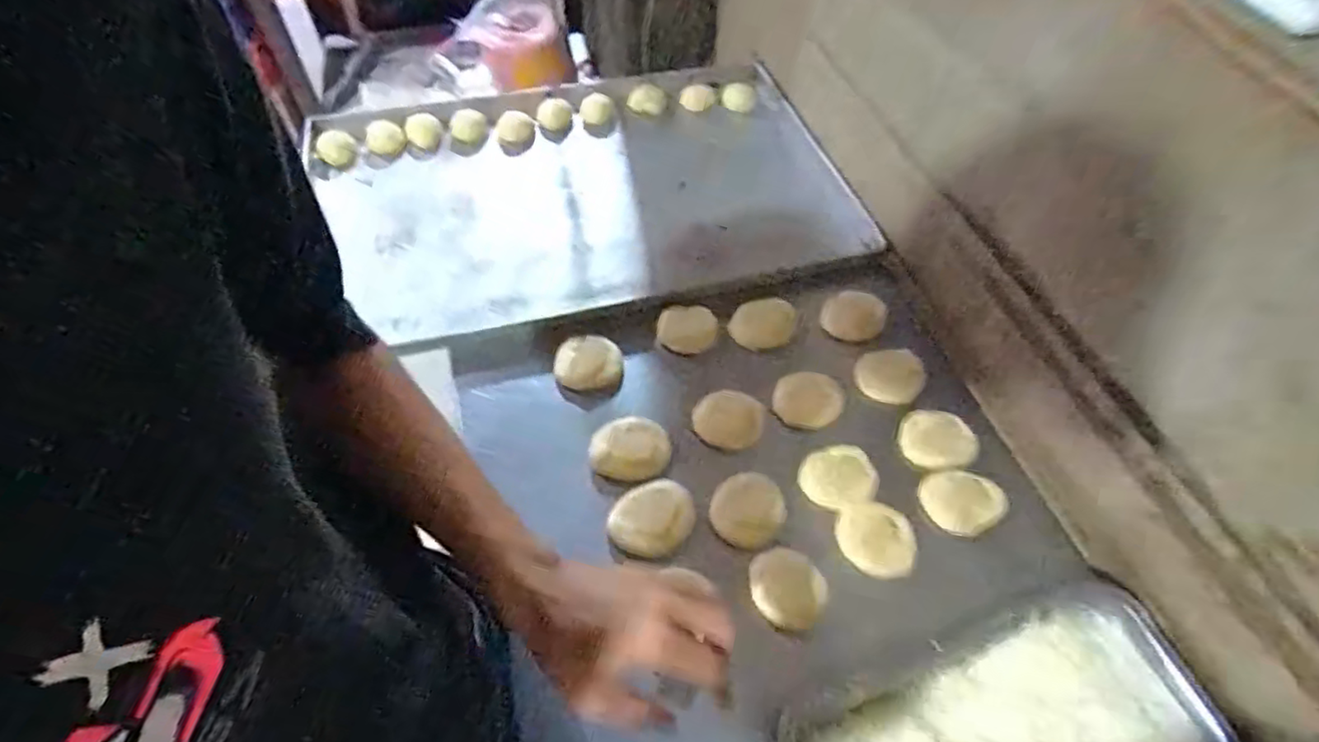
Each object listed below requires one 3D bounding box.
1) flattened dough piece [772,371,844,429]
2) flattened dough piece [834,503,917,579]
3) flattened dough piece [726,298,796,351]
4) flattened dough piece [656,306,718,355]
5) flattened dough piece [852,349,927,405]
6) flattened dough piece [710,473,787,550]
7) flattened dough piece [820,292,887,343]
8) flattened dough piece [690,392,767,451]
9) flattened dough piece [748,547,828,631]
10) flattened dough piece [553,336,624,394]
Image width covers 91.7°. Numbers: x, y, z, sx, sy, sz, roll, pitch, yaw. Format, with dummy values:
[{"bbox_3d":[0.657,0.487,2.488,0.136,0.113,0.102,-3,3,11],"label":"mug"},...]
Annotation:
[{"bbox_3d":[0.166,0.032,0.714,0.078,0.013,0.063,-10,56,-9],"label":"flattened dough piece"},{"bbox_3d":[0.210,0.160,0.618,0.074,0.008,0.067,37,62,21],"label":"flattened dough piece"},{"bbox_3d":[0.127,-0.057,0.771,0.085,0.006,0.068,-27,61,-19],"label":"flattened dough piece"},{"bbox_3d":[0.034,-0.052,0.759,0.068,0.007,0.070,1,56,-1],"label":"flattened dough piece"},{"bbox_3d":[0.260,0.002,0.724,0.073,0.015,0.074,19,57,11],"label":"flattened dough piece"},{"bbox_3d":[0.088,0.137,0.626,0.070,0.019,0.066,1,56,-1],"label":"flattened dough piece"},{"bbox_3d":[0.236,-0.068,0.774,0.069,0.007,0.076,34,61,19],"label":"flattened dough piece"},{"bbox_3d":[0.075,0.053,0.699,0.074,0.012,0.067,16,57,9],"label":"flattened dough piece"},{"bbox_3d":[0.116,0.197,0.585,0.061,0.011,0.070,-38,65,-24],"label":"flattened dough piece"},{"bbox_3d":[-0.081,-0.009,0.725,0.075,0.009,0.070,1,56,-1],"label":"flattened dough piece"}]

